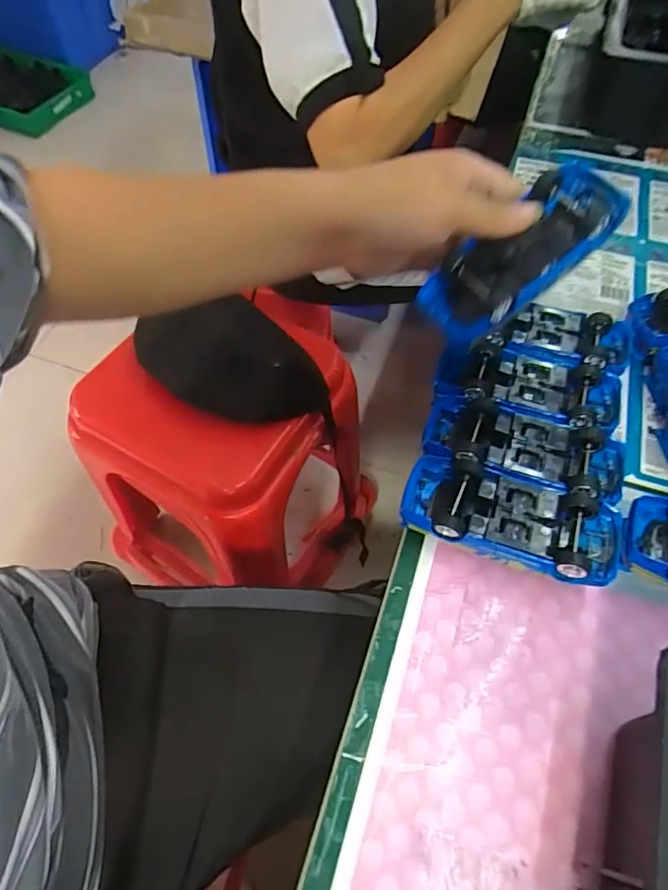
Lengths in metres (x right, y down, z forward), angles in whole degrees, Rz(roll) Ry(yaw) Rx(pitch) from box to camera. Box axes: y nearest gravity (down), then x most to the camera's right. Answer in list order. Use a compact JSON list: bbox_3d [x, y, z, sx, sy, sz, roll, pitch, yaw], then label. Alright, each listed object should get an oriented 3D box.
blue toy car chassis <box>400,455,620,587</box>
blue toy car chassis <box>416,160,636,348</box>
[{"bbox_3d":[0.112,0.052,0.342,0.135,0.043,0.056,18,59,8],"label":"blue toy car chassis"},{"bbox_3d":[0.122,-0.125,0.333,0.143,0.024,0.050,-39,61,1],"label":"blue toy car chassis"}]

